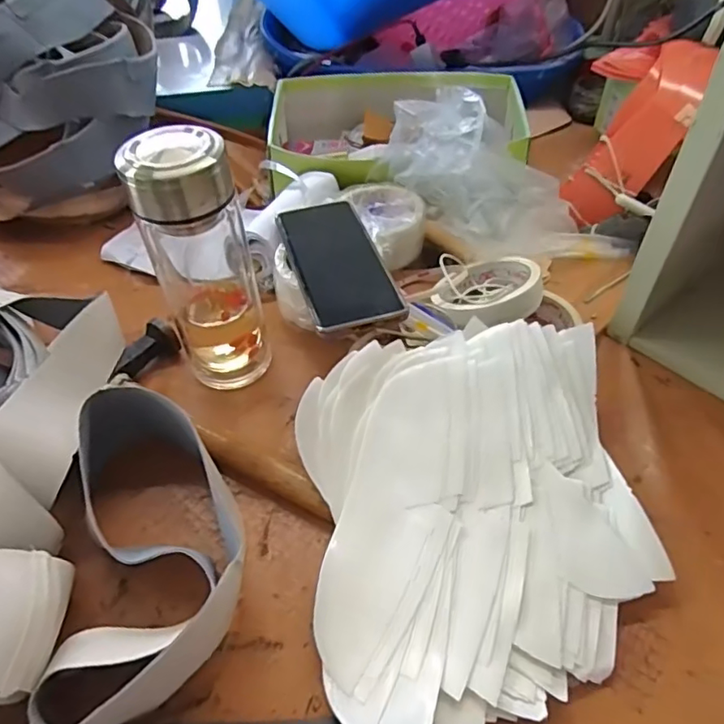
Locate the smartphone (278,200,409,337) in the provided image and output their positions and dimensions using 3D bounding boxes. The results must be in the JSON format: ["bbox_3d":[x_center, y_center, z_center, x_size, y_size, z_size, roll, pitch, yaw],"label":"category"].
[{"bbox_3d":[-0.022,-0.087,0.490,0.072,0.010,0.171,-14,50,-12],"label":"smartphone"}]

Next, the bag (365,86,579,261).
[{"bbox_3d":[0.116,-0.197,0.561,0.144,0.119,0.183,-37,57,-26],"label":"bag"}]

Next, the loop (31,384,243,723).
[{"bbox_3d":[-0.135,0.099,0.370,0.108,0.068,0.234,-8,49,-6],"label":"loop"}]

